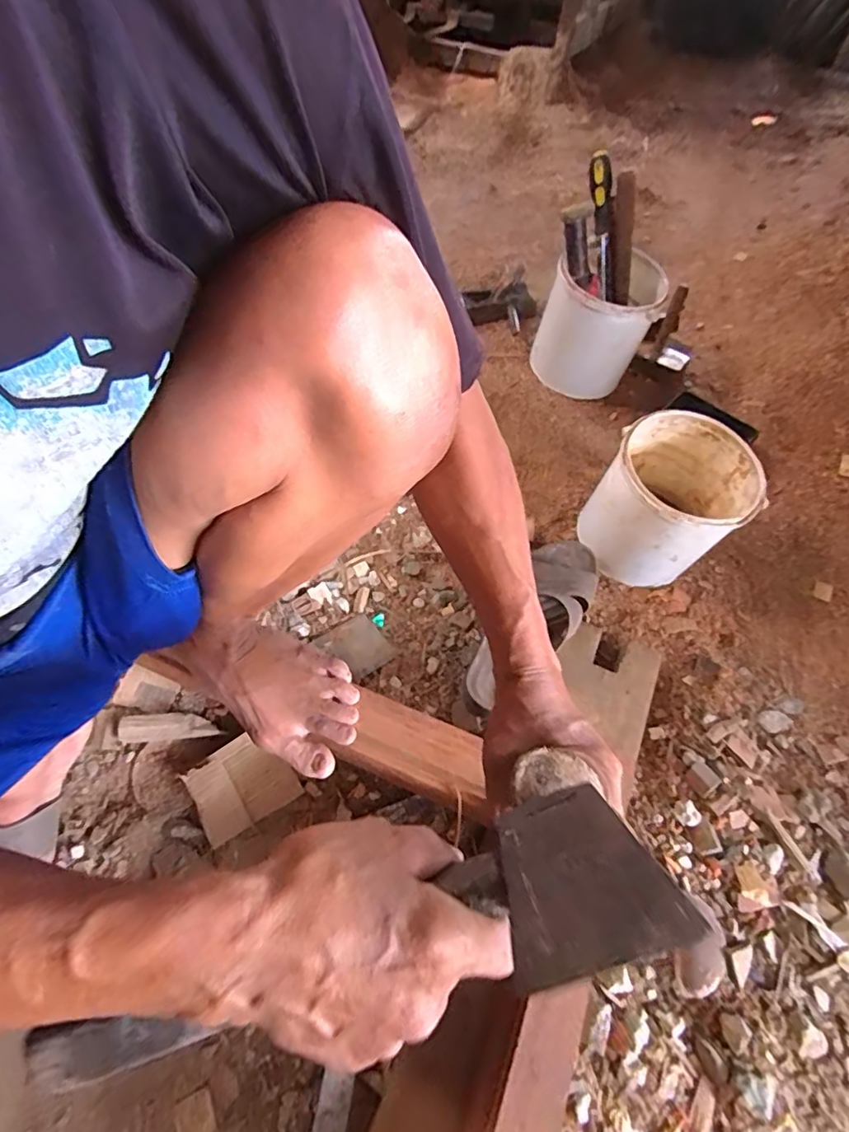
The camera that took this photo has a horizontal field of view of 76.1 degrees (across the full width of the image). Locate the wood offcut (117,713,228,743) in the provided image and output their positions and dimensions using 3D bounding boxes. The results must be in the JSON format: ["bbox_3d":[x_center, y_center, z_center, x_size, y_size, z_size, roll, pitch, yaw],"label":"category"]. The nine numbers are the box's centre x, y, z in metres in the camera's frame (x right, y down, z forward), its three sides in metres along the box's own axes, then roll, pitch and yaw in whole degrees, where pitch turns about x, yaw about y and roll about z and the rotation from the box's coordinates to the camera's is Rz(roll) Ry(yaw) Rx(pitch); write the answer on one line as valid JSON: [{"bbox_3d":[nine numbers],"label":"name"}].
[{"bbox_3d":[-0.308,0.196,0.657,0.117,0.022,0.034,-3,55,-4],"label":"wood offcut"}]

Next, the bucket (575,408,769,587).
[{"bbox_3d":[0.337,-0.083,0.760,0.175,0.189,0.178,1,55,-1],"label":"bucket"}]

